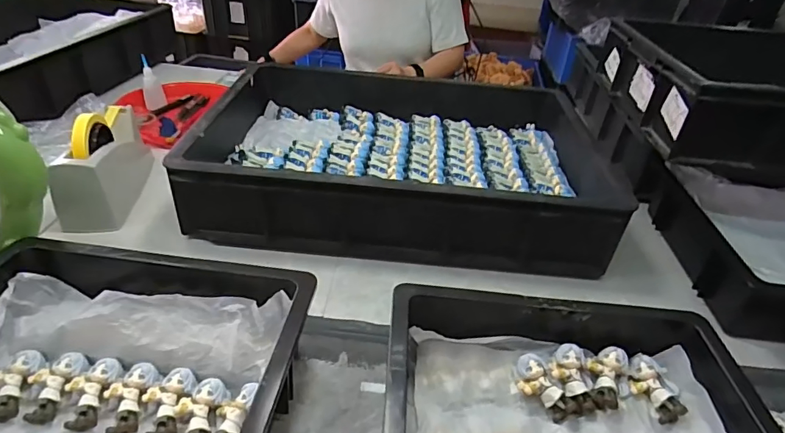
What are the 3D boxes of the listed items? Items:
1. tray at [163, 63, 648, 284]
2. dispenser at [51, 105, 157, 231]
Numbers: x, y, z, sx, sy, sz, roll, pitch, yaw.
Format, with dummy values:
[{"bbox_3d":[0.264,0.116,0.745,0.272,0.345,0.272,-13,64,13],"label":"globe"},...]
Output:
[{"bbox_3d":[0.011,-0.097,0.769,0.582,0.124,0.411,5,35,-1],"label":"tray"},{"bbox_3d":[-0.428,-0.089,0.697,0.075,0.122,0.212,-2,35,-10],"label":"dispenser"}]

